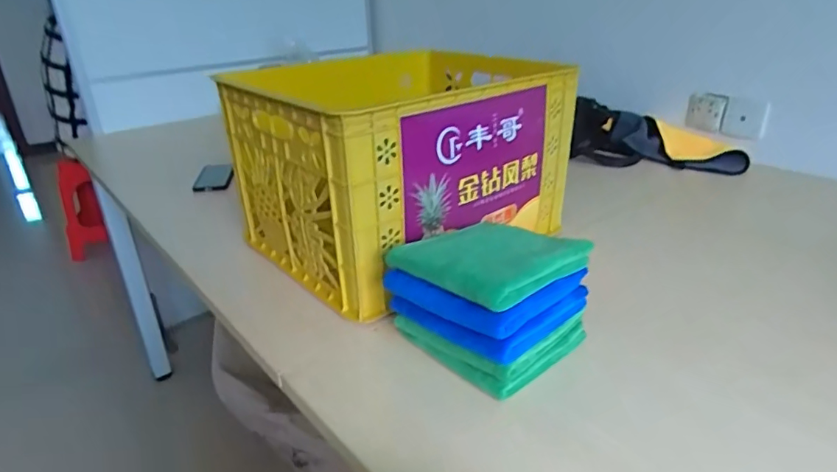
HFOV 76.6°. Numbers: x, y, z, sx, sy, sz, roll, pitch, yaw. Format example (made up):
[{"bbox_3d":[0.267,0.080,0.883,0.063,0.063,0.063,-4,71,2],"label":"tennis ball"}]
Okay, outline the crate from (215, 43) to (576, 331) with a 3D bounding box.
[{"bbox_3d":[-0.020,-0.132,0.887,0.473,0.258,0.388,-21,31,-35],"label":"crate"}]

